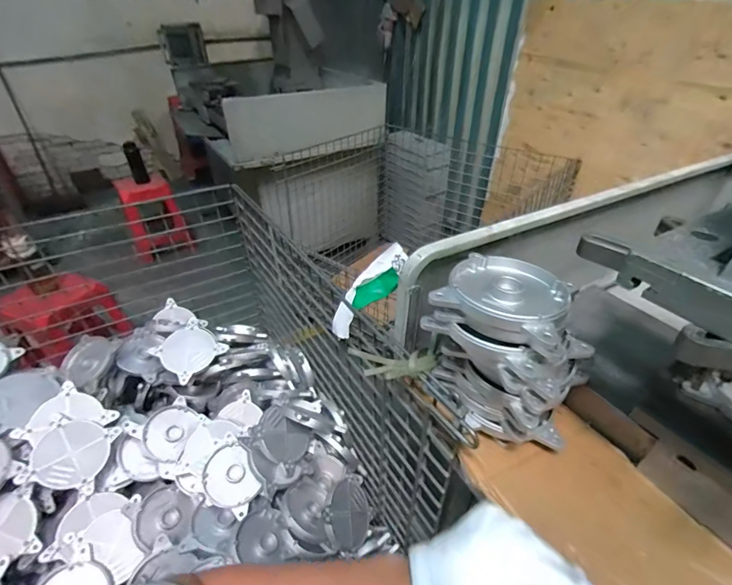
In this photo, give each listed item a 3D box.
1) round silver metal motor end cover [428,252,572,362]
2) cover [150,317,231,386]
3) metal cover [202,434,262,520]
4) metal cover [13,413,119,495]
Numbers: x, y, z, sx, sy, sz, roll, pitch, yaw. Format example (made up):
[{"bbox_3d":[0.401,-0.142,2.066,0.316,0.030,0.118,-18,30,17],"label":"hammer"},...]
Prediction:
[{"bbox_3d":[0.179,0.005,0.469,0.150,0.037,0.151,23,43,28],"label":"round silver metal motor end cover"},{"bbox_3d":[-0.494,0.159,1.042,0.142,0.034,0.151,38,54,11],"label":"cover"},{"bbox_3d":[-0.306,0.425,0.862,0.132,0.017,0.137,26,55,4],"label":"metal cover"},{"bbox_3d":[-0.660,0.364,0.833,0.136,0.029,0.139,26,75,-21],"label":"metal cover"}]

